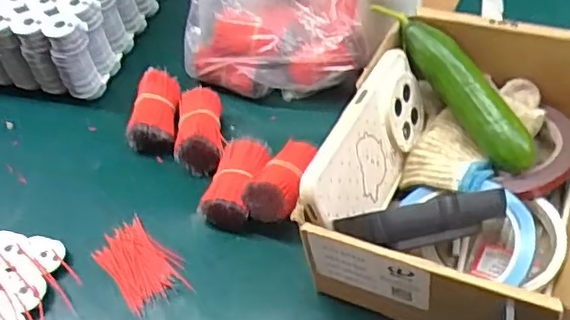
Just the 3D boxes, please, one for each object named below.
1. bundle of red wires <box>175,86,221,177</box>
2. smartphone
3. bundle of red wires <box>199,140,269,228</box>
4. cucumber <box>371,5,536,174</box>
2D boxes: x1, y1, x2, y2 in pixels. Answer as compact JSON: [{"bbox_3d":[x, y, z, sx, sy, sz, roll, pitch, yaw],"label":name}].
[{"bbox_3d":[-0.072,-0.025,0.515,0.037,0.034,0.076,-7,50,1],"label":"bundle of red wires"},{"bbox_3d":[0.062,-0.006,0.430,0.009,0.076,0.158,-1,40,39],"label":"smartphone"},{"bbox_3d":[-0.036,0.017,0.475,0.039,0.033,0.069,12,53,16],"label":"bundle of red wires"},{"bbox_3d":[0.127,-0.060,0.454,0.029,0.028,0.162,-28,68,-16],"label":"cucumber"}]

